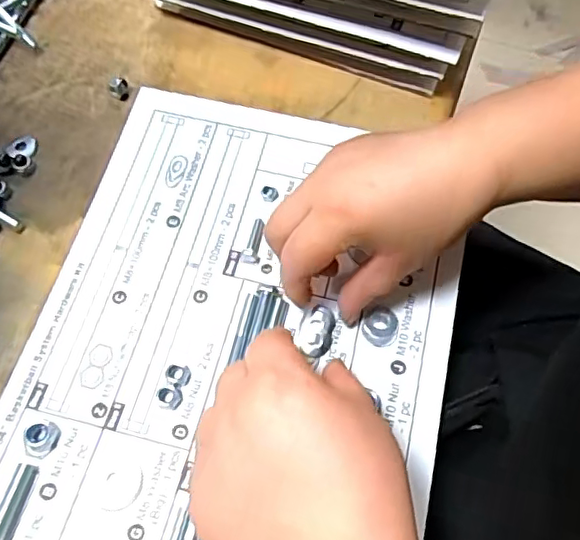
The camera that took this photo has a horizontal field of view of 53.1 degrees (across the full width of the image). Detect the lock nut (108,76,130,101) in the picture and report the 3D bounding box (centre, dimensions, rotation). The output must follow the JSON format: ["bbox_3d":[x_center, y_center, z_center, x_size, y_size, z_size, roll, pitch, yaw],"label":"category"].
[{"bbox_3d":[-0.128,-0.136,0.432,0.015,0.015,0.012,-21,65,-10],"label":"lock nut"}]

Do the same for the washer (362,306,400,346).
[{"bbox_3d":[0.054,0.033,0.346,0.021,0.004,0.024,19,64,10],"label":"washer"}]

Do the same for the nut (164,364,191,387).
[{"bbox_3d":[-0.064,0.060,0.331,0.014,0.007,0.012,5,63,2],"label":"nut"}]

